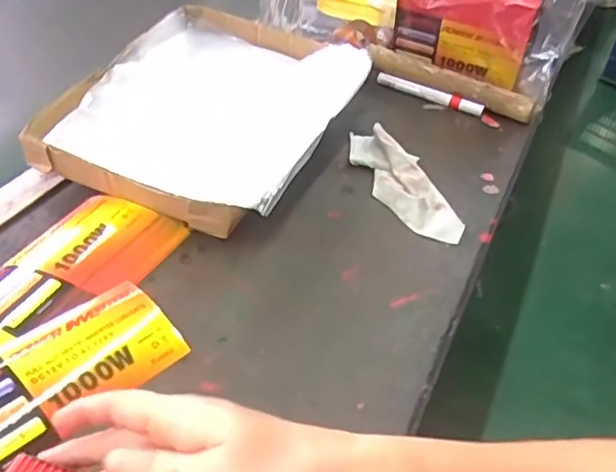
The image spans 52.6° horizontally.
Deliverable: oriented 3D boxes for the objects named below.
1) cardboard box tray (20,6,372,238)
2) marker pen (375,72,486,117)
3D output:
[{"bbox_3d":[-0.107,-0.134,0.667,0.273,0.068,0.308,20,43,14],"label":"cardboard box tray"},{"bbox_3d":[0.154,-0.180,0.797,0.141,0.016,0.016,23,44,17],"label":"marker pen"}]

